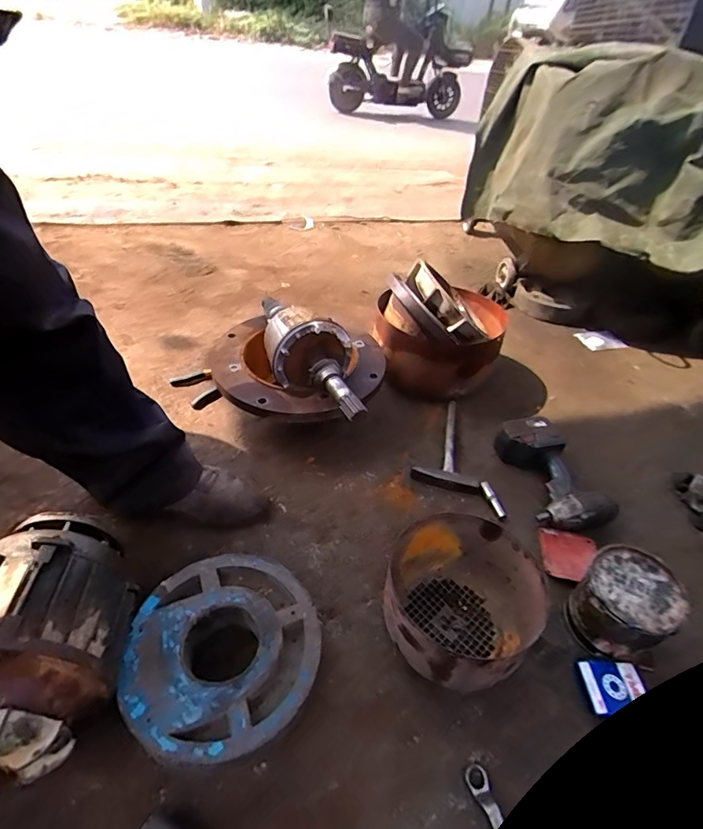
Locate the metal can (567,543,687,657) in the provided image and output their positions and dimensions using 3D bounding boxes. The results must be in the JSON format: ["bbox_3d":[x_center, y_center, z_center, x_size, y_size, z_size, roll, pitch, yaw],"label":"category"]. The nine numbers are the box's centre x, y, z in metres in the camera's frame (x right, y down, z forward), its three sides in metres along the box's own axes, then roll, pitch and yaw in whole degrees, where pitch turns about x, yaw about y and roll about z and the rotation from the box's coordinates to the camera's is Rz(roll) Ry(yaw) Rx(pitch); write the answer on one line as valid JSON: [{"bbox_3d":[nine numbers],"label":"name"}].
[{"bbox_3d":[0.382,0.268,0.621,0.123,0.101,0.113,4,42,-4],"label":"metal can"}]

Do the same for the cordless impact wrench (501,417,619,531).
[{"bbox_3d":[0.385,0.106,0.848,0.130,0.067,0.239,-2,43,-10],"label":"cordless impact wrench"}]

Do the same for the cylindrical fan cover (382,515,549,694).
[{"bbox_3d":[0.149,0.264,0.624,0.197,0.120,0.216,4,42,-4],"label":"cylindrical fan cover"}]

